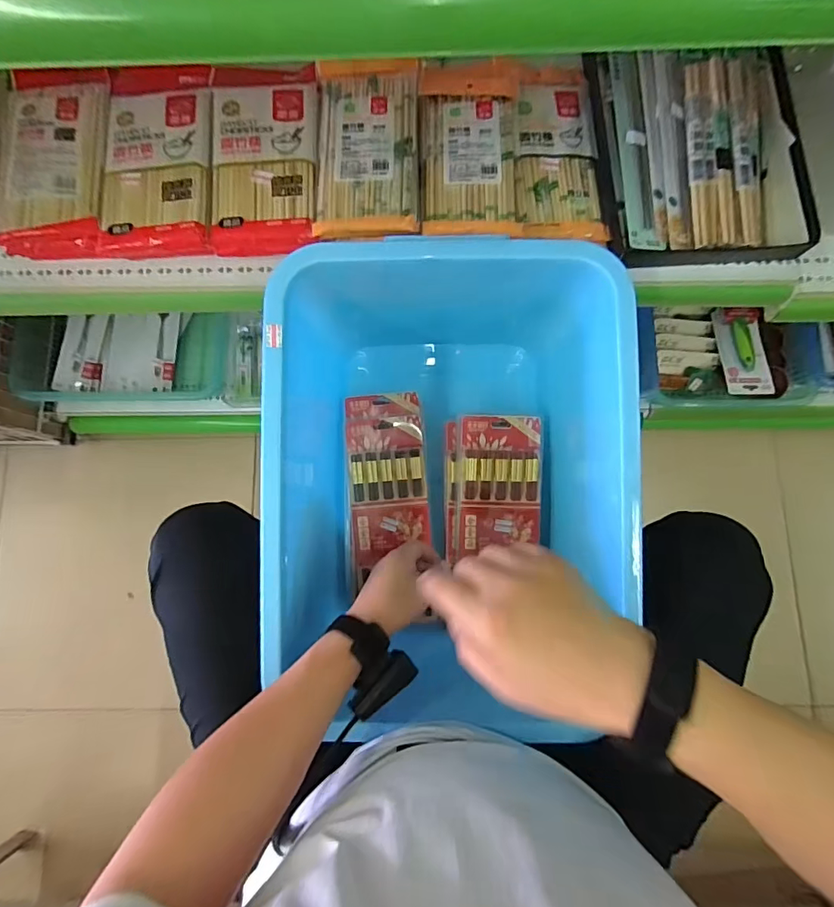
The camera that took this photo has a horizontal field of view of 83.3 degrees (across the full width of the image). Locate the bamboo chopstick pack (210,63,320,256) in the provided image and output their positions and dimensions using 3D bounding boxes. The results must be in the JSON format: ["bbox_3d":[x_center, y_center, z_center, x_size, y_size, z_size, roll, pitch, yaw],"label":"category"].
[{"bbox_3d":[-0.178,-0.359,0.553,0.121,0.027,0.255,-4,81,1],"label":"bamboo chopstick pack"}]

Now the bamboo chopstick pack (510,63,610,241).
[{"bbox_3d":[0.164,-0.367,0.560,0.097,0.025,0.246,-2,81,2],"label":"bamboo chopstick pack"}]

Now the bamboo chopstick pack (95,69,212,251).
[{"bbox_3d":[-0.301,-0.354,0.553,0.130,0.029,0.240,-1,81,2],"label":"bamboo chopstick pack"}]

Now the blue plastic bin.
[{"bbox_3d":[0.038,0.017,0.593,0.373,0.301,0.481,-1,81,2],"label":"blue plastic bin"}]

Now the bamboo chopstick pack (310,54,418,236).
[{"bbox_3d":[-0.057,-0.358,0.542,0.115,0.019,0.235,0,81,2],"label":"bamboo chopstick pack"}]

